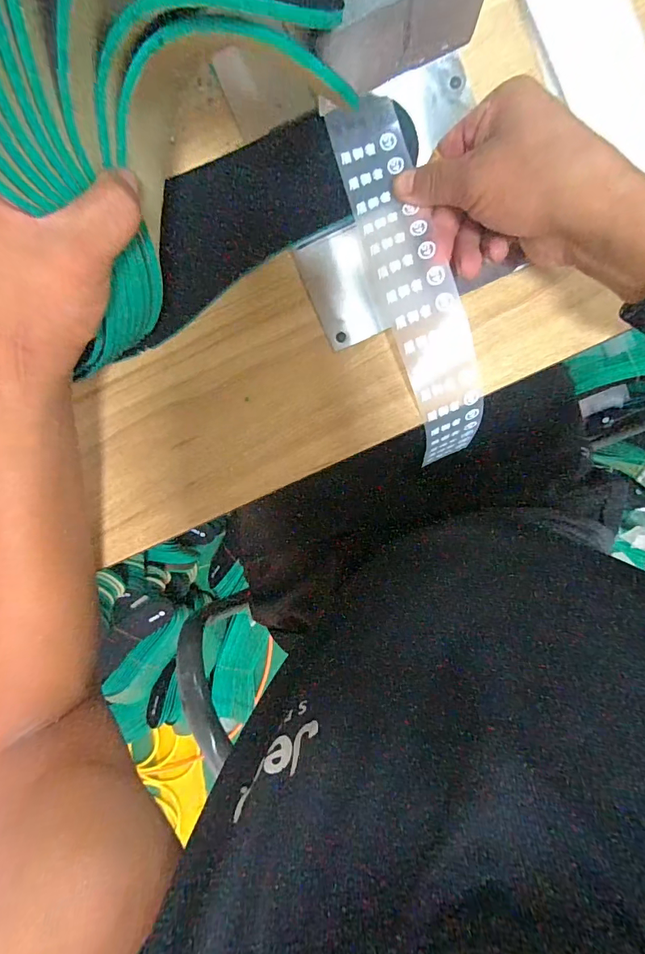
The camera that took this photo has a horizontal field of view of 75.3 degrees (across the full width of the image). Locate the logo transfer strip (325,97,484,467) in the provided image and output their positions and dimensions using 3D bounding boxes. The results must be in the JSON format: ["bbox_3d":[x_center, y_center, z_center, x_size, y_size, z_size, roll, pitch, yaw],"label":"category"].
[{"bbox_3d":[0.061,-0.124,0.290,0.053,0.076,0.232,-20,99,5],"label":"logo transfer strip"}]

